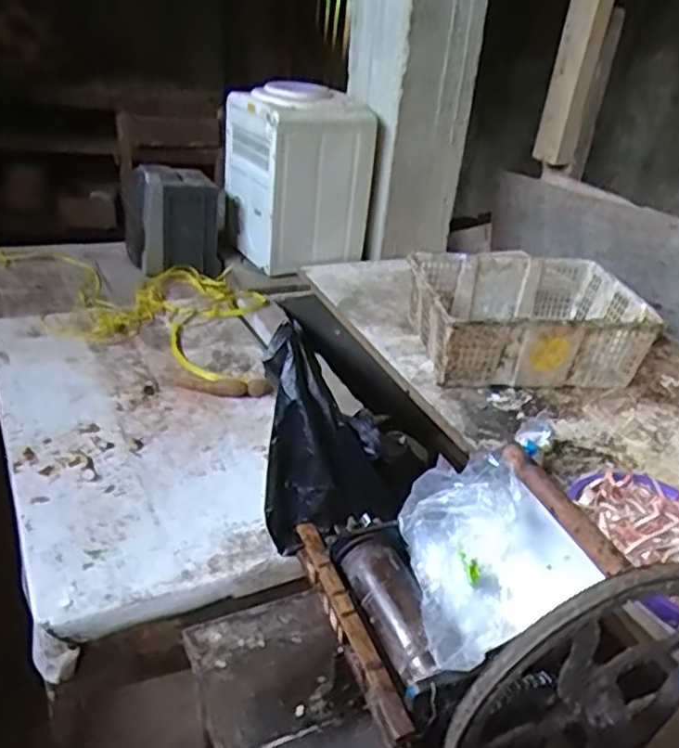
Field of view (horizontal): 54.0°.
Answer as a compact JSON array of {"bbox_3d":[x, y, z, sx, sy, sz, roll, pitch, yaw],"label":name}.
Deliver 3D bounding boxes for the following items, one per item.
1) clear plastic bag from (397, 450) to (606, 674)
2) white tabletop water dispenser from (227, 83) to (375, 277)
[{"bbox_3d":[0.128,0.160,0.593,0.168,0.080,0.159,-11,35,-27],"label":"clear plastic bag"},{"bbox_3d":[-0.110,-0.539,1.800,0.334,0.414,0.305,-7,33,-22],"label":"white tabletop water dispenser"}]

